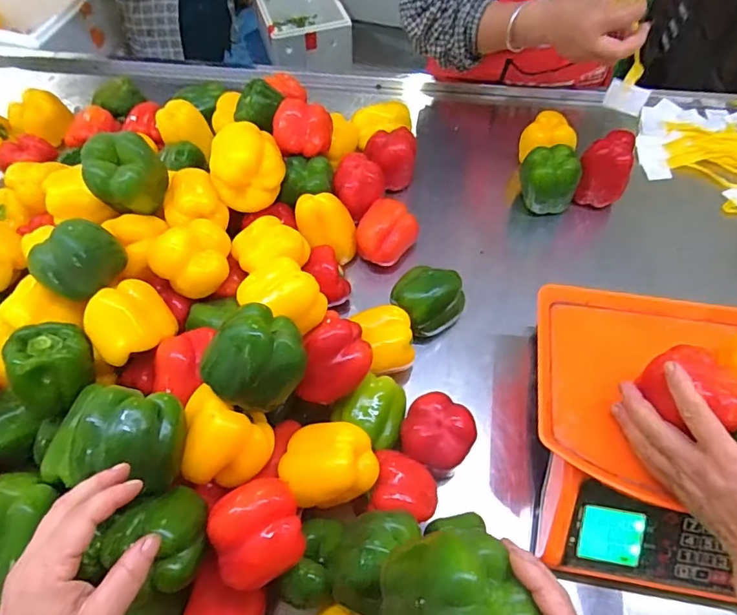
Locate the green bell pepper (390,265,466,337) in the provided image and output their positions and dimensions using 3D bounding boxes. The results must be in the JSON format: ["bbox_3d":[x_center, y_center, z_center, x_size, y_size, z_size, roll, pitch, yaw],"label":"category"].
[{"bbox_3d":[0.076,-0.007,0.651,0.088,0.086,0.075,-33,64,-18],"label":"green bell pepper"}]

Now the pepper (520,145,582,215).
[{"bbox_3d":[0.271,-0.197,0.744,0.073,0.080,0.072,-2,59,-1],"label":"pepper"}]

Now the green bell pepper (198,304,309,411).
[{"bbox_3d":[-0.106,0.051,0.483,0.084,0.090,0.099,30,63,17],"label":"green bell pepper"}]

